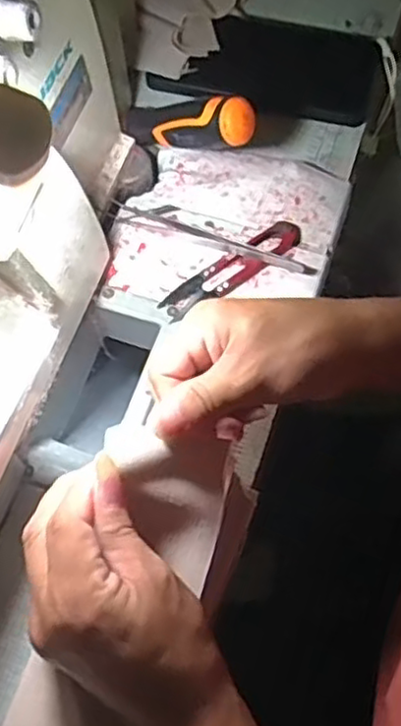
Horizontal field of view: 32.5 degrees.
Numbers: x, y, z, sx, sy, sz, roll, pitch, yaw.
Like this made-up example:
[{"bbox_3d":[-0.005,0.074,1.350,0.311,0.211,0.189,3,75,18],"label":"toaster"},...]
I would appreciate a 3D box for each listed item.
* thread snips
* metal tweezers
[{"bbox_3d":[0.021,-0.063,0.451,0.105,0.007,0.023,-35,71,-14],"label":"thread snips"},{"bbox_3d":[0.010,-0.084,0.459,0.137,0.009,0.015,20,68,9],"label":"metal tweezers"}]

